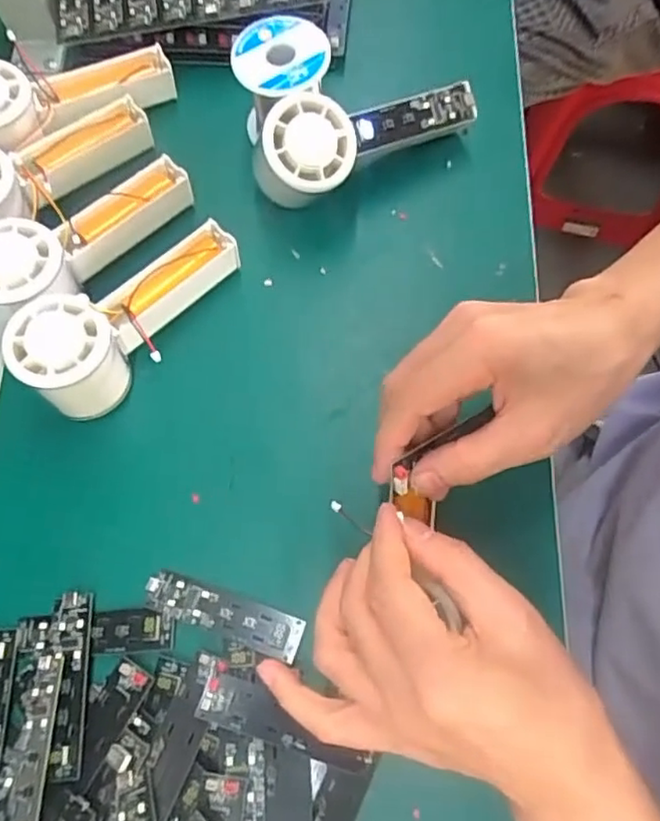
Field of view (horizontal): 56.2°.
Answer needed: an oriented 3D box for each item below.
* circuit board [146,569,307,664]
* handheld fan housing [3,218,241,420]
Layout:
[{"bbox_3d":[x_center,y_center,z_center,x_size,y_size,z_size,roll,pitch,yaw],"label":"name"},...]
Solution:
[{"bbox_3d":[-0.060,0.112,0.345,0.091,0.005,0.023,17,73,7],"label":"circuit board"},{"bbox_3d":[-0.122,-0.065,0.376,0.052,0.056,0.146,36,76,12],"label":"handheld fan housing"}]

